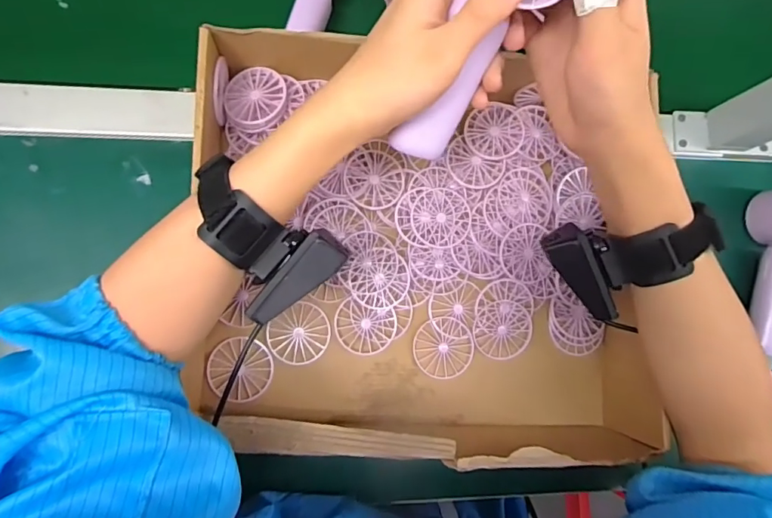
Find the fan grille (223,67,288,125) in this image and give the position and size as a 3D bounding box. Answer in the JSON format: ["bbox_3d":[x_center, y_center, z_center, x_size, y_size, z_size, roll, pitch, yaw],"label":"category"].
[{"bbox_3d":[-0.105,-0.130,0.383,0.048,0.012,0.049,-7,85,-8],"label":"fan grille"}]

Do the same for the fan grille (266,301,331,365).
[{"bbox_3d":[-0.069,0.061,0.387,0.048,0.004,0.046,1,84,-8],"label":"fan grille"}]

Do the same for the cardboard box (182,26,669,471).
[{"bbox_3d":[0.029,-0.008,0.370,0.333,0.079,0.295,4,84,-7],"label":"cardboard box"}]

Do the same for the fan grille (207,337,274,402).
[{"bbox_3d":[-0.116,0.088,0.383,0.049,0.008,0.047,1,75,-2],"label":"fan grille"}]

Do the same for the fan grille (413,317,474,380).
[{"bbox_3d":[0.049,0.075,0.404,0.050,0.004,0.049,13,83,-6],"label":"fan grille"}]

